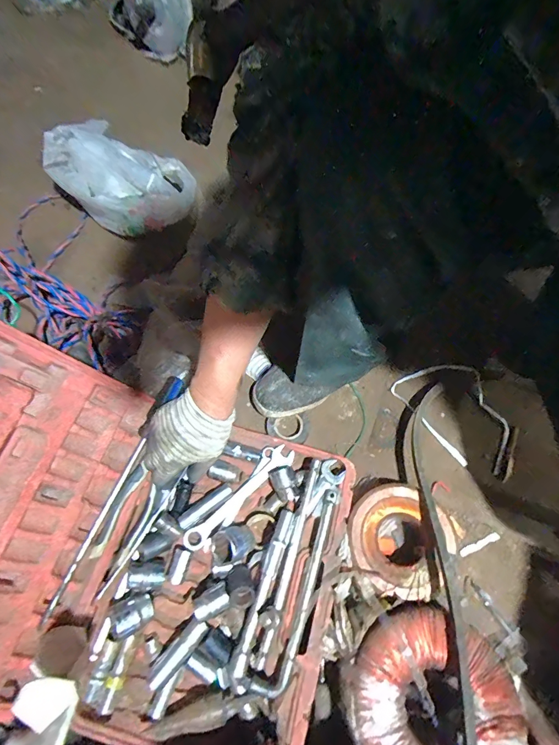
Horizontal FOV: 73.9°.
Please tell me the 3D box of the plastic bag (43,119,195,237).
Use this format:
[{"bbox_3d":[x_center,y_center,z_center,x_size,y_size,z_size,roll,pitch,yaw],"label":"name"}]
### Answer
[{"bbox_3d":[-0.311,-0.383,0.740,0.345,0.121,0.196,32,73,14],"label":"plastic bag"}]

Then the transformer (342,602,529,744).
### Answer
[{"bbox_3d":[0.167,0.354,0.399,0.186,0.047,0.165,24,71,11],"label":"transformer"}]

